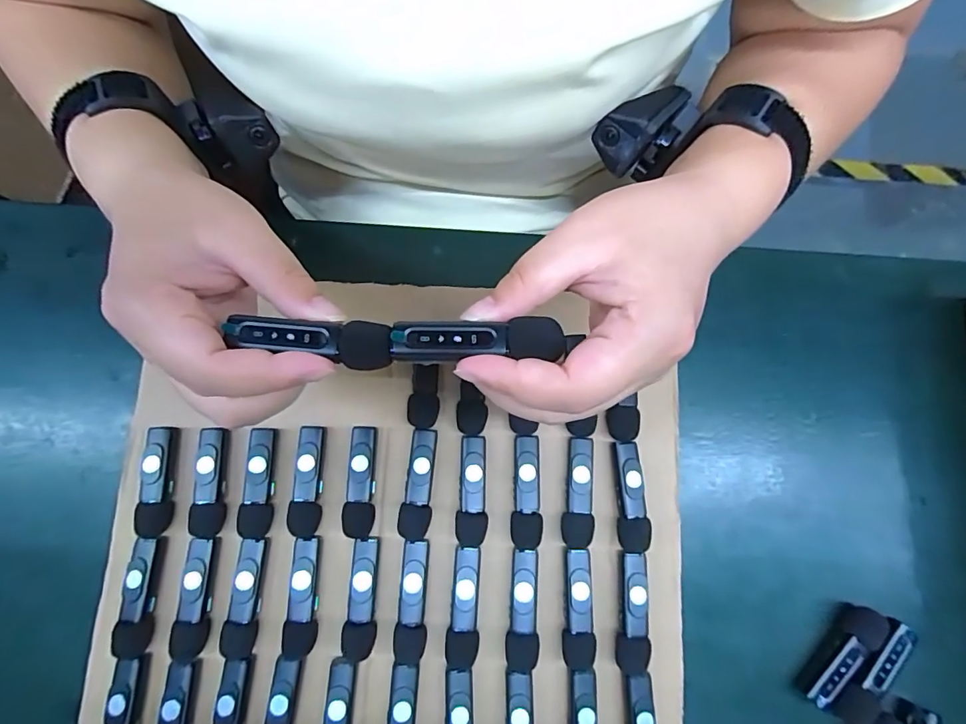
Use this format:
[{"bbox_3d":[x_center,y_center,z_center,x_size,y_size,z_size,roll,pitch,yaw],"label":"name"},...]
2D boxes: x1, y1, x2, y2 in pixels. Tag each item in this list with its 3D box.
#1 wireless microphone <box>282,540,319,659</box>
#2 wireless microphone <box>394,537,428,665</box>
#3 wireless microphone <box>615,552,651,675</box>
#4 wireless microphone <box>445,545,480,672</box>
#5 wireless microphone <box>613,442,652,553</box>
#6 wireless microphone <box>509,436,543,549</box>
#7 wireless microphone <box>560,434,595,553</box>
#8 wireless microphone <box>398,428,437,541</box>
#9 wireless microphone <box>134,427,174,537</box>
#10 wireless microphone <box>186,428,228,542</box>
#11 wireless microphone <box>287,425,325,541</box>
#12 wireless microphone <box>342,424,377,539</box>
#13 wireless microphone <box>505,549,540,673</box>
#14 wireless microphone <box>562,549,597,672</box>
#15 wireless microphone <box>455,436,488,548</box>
[{"bbox_3d":[-0.105,0.138,0.276,0.018,0.011,0.066,3,80,0],"label":"wireless microphone"},{"bbox_3d":[-0.041,0.141,0.278,0.018,0.015,0.067,5,80,0],"label":"wireless microphone"},{"bbox_3d":[0.088,0.147,0.278,0.018,0.016,0.065,2,80,0],"label":"wireless microphone"},{"bbox_3d":[-0.011,0.144,0.277,0.018,0.014,0.065,5,80,0],"label":"wireless microphone"},{"bbox_3d":[0.090,0.082,0.291,0.018,0.015,0.064,-4,80,-1],"label":"wireless microphone"},{"bbox_3d":[0.026,0.079,0.289,0.018,0.012,0.066,0,80,-1],"label":"wireless microphone"},{"bbox_3d":[0.060,0.080,0.290,0.018,0.013,0.065,7,80,1],"label":"wireless microphone"},{"bbox_3d":[-0.039,0.075,0.292,0.019,0.016,0.065,6,80,0],"label":"wireless microphone"},{"bbox_3d":[-0.199,0.073,0.289,0.014,0.019,0.063,-3,80,-1],"label":"wireless microphone"},{"bbox_3d":[-0.166,0.073,0.287,0.016,0.013,0.063,1,80,0],"label":"wireless microphone"},{"bbox_3d":[-0.107,0.073,0.288,0.018,0.015,0.065,2,80,0],"label":"wireless microphone"},{"bbox_3d":[-0.075,0.073,0.291,0.018,0.016,0.065,0,80,-1],"label":"wireless microphone"},{"bbox_3d":[0.023,0.145,0.278,0.018,0.012,0.064,1,80,0],"label":"wireless microphone"},{"bbox_3d":[0.055,0.145,0.278,0.018,0.013,0.065,-1,80,-1],"label":"wireless microphone"},{"bbox_3d":[-0.007,0.079,0.291,0.018,0.015,0.064,1,80,0],"label":"wireless microphone"}]

